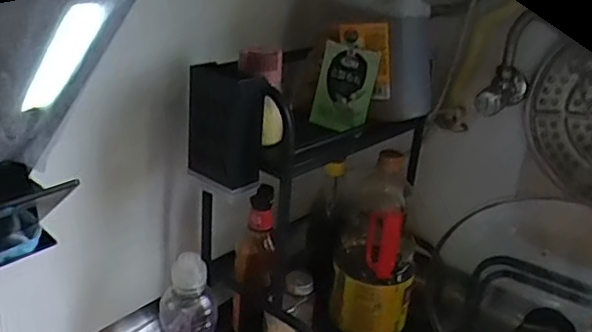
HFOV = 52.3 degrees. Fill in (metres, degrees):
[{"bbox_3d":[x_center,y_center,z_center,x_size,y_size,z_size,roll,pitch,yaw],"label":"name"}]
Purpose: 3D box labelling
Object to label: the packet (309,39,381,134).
[{"bbox_3d":[0.061,-0.099,0.770,0.077,0.109,0.007,23,19,30],"label":"packet"}]

